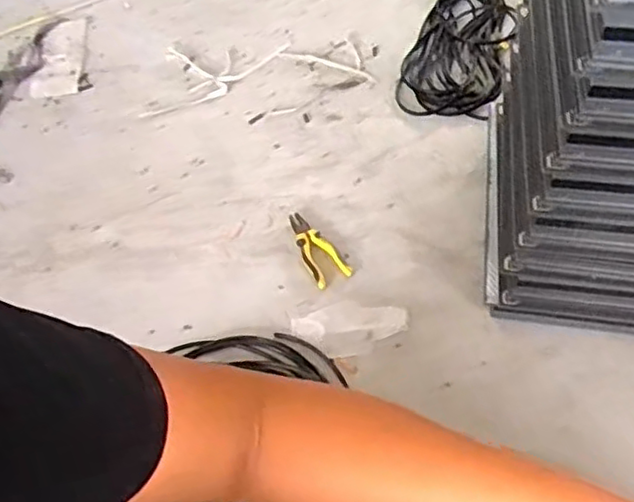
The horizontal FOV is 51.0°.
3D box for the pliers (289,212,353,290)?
[{"bbox_3d":[-0.008,-0.007,1.327,0.073,0.022,0.186,-25,54,-17],"label":"pliers"}]

